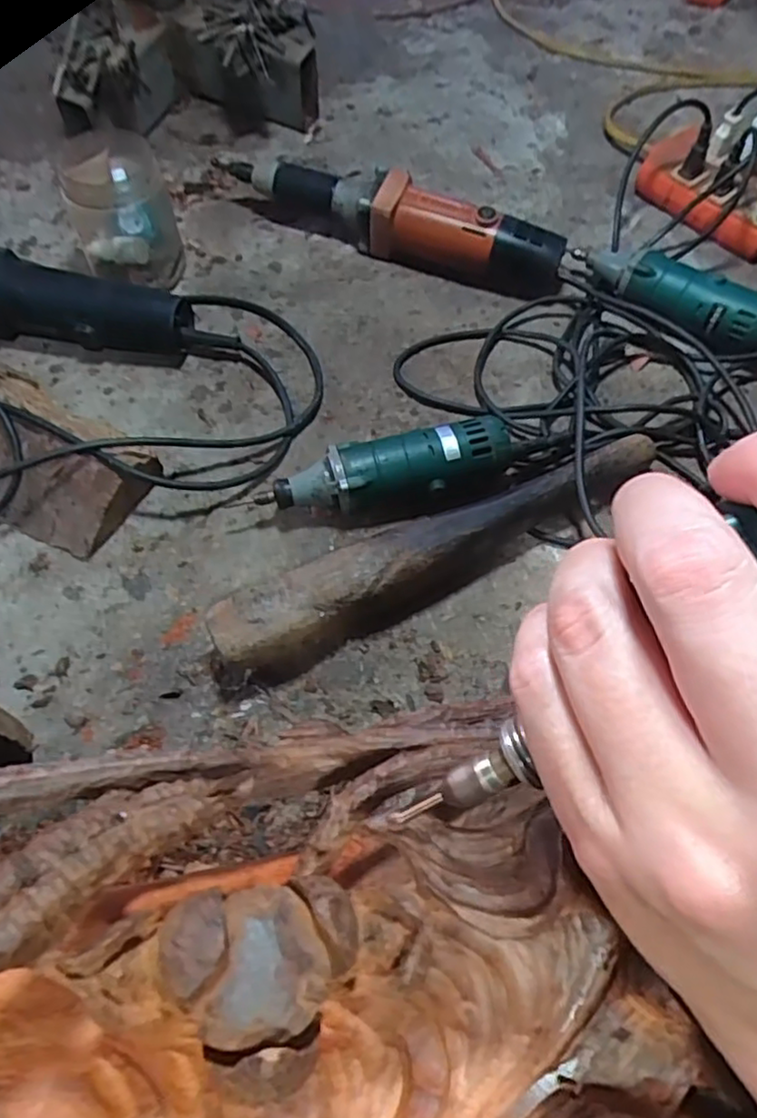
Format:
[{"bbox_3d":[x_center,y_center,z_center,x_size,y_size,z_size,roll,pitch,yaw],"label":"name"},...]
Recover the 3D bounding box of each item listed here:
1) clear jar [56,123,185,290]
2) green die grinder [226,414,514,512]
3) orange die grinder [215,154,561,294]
[{"bbox_3d":[-0.253,-0.345,0.659,0.090,0.117,0.114,-16,62,-10],"label":"clear jar"},{"bbox_3d":[0.004,-0.067,0.545,0.212,0.055,0.045,-12,61,-8],"label":"green die grinder"},{"bbox_3d":[0.003,-0.362,0.697,0.392,0.073,0.062,19,62,9],"label":"orange die grinder"}]

